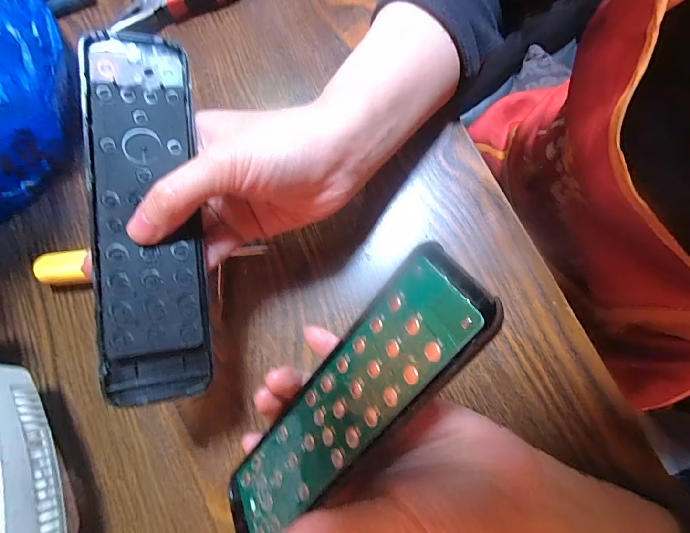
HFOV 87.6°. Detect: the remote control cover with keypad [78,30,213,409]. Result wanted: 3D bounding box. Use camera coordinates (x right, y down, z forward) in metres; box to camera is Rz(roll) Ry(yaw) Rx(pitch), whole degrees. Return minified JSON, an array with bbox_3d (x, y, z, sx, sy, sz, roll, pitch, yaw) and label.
[{"bbox_3d":[-0.090,-0.023,0.165,0.043,0.014,0.164,-6,86,-21],"label":"remote control cover with keypad"}]

